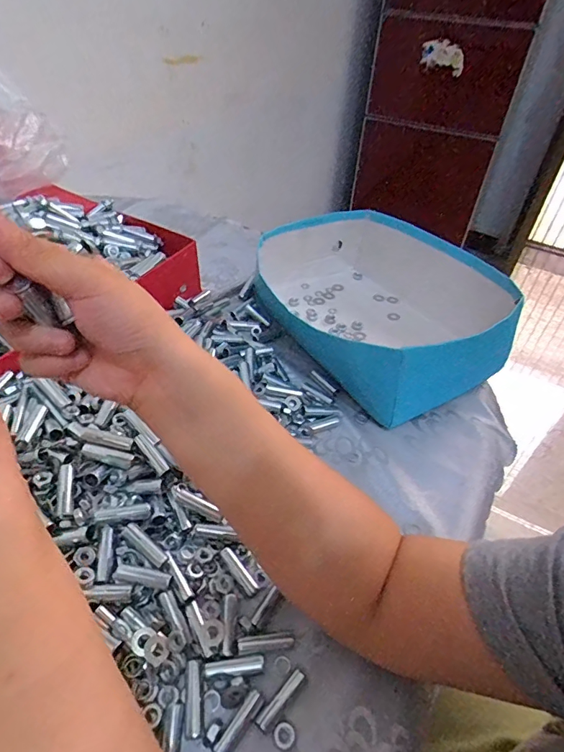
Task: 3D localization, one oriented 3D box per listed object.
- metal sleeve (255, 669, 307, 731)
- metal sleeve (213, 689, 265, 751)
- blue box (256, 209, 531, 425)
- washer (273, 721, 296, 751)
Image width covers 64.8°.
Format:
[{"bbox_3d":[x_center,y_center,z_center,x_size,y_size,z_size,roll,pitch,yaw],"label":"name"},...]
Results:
[{"bbox_3d":[0.000,0.205,0.282,0.007,0.010,0.039,34,51,28],"label":"metal sleeve"},{"bbox_3d":[-0.025,0.213,0.272,0.010,0.007,0.039,29,48,24],"label":"metal sleeve"},{"bbox_3d":[0.121,-0.099,0.554,0.241,0.093,0.307,-12,46,-18],"label":"blue box"},{"bbox_3d":[0.002,0.219,0.270,0.013,0.004,0.014,3,43,-2],"label":"washer"}]

